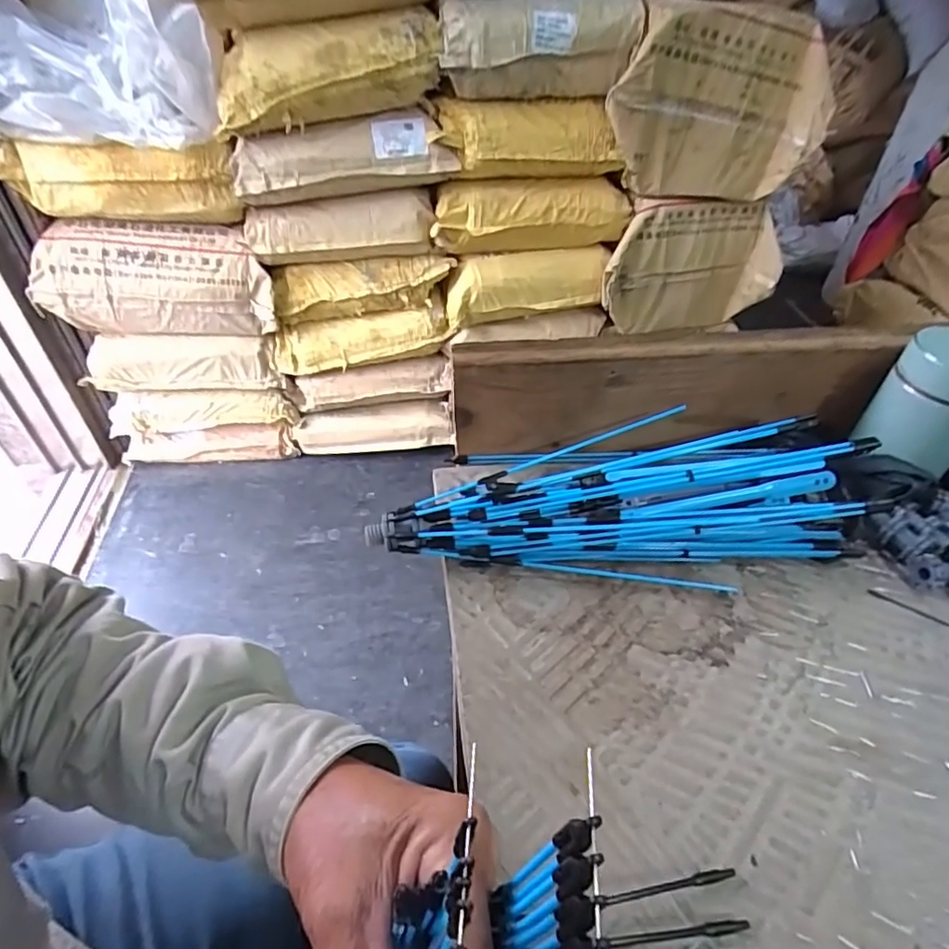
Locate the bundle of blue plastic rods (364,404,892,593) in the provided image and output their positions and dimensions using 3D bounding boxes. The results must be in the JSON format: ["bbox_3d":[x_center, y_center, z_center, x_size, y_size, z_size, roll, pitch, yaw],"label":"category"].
[{"bbox_3d":[0.105,0.014,0.382,0.336,0.063,0.099,1,43,-1],"label":"bundle of blue plastic rods"}]

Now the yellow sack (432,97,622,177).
[{"bbox_3d":[0.113,-0.674,1.169,0.359,0.130,0.124,-13,46,-15],"label":"yellow sack"}]

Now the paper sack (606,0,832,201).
[{"bbox_3d":[0.485,-0.737,1.163,0.430,0.322,0.121,-4,44,-6],"label":"paper sack"}]

